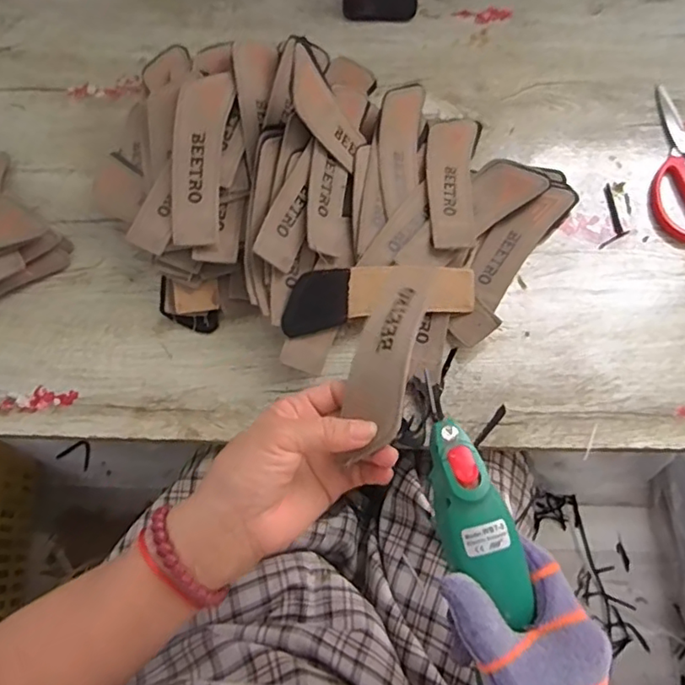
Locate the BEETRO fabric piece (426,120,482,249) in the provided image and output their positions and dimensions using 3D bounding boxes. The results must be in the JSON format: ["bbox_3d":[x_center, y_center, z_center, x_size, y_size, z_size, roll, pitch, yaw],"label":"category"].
[{"bbox_3d":[0.103,-0.153,0.537,0.048,0.034,0.160,7,70,5],"label":"BEETRO fabric piece"}]

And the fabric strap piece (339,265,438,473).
[{"bbox_3d":[0.031,0.000,0.373,0.039,0.030,0.135,14,60,7],"label":"fabric strap piece"}]

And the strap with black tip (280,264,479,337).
[{"bbox_3d":[0.032,-0.042,0.493,0.169,0.006,0.051,-9,86,-8],"label":"strap with black tip"}]

